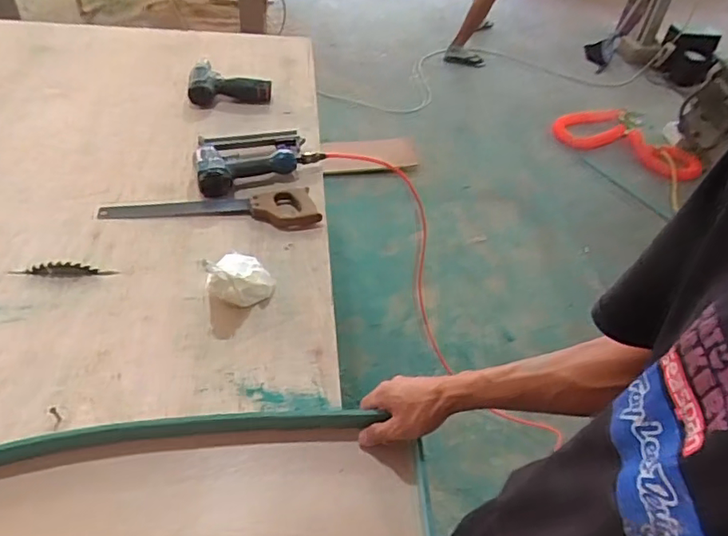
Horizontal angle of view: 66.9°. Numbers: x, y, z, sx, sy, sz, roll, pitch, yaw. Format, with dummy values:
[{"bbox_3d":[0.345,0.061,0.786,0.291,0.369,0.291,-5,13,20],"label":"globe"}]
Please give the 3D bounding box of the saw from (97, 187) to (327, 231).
[{"bbox_3d":[-0.276,-0.102,0.997,0.382,0.022,0.104,-4,45,-11],"label":"saw"}]

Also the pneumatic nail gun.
[{"bbox_3d":[-0.228,-0.227,1.111,0.254,0.052,0.144,-20,50,-26],"label":"pneumatic nail gun"}]

